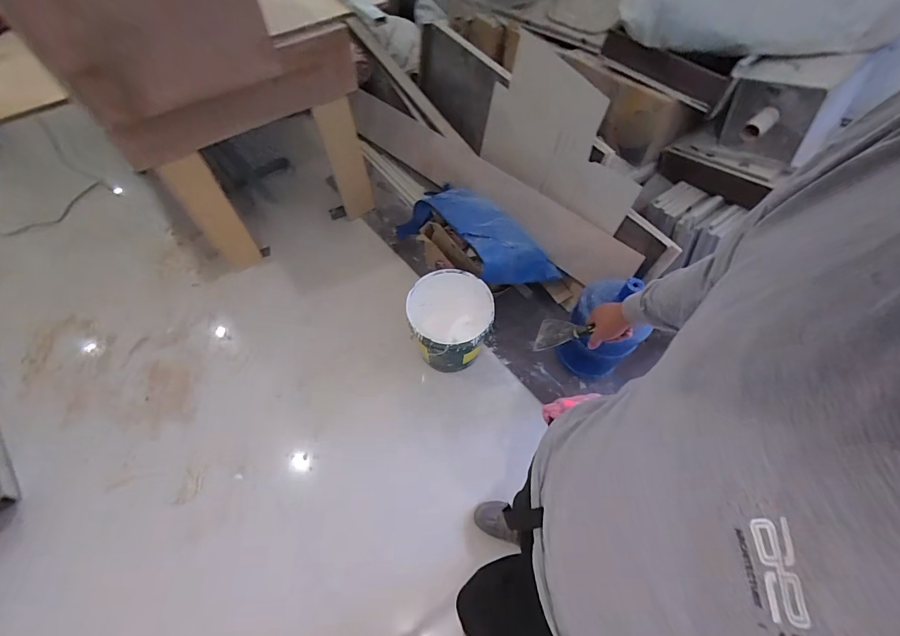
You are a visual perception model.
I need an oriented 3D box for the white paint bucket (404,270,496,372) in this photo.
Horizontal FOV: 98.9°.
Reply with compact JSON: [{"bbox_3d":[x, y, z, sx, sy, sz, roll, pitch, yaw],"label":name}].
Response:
[{"bbox_3d":[-0.001,0.035,1.444,0.299,0.315,0.285,2,59,-3],"label":"white paint bucket"}]

